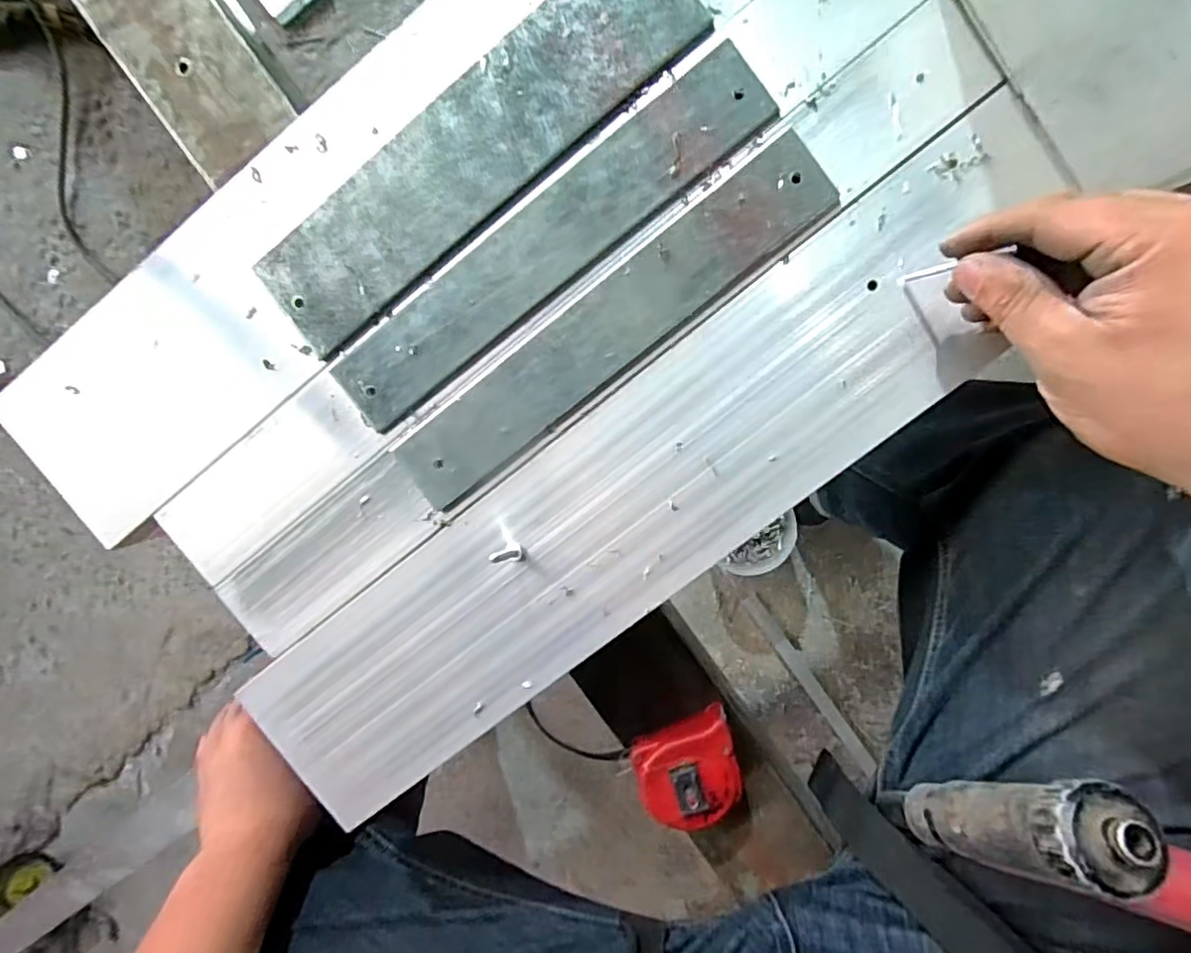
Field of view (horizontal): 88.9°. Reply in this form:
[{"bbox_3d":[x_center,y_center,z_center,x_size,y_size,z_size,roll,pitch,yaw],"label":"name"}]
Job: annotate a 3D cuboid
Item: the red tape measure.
[{"bbox_3d":[0.065,0.194,0.404,0.067,0.037,0.062,-26,94,5],"label":"red tape measure"}]

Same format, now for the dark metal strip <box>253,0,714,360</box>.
[{"bbox_3d":[-0.061,-0.158,0.293,0.242,0.004,0.058,-38,92,7],"label":"dark metal strip"}]

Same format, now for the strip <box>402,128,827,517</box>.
[{"bbox_3d":[0.007,-0.071,0.299,0.242,0.004,0.042,-37,92,7],"label":"strip"}]

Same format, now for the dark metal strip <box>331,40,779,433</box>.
[{"bbox_3d":[-0.024,-0.111,0.295,0.243,0.004,0.041,-36,92,7],"label":"dark metal strip"}]

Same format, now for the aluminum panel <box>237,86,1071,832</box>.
[{"bbox_3d":[0.027,0.010,0.307,0.472,0.010,0.103,-39,92,6],"label":"aluminum panel"}]

